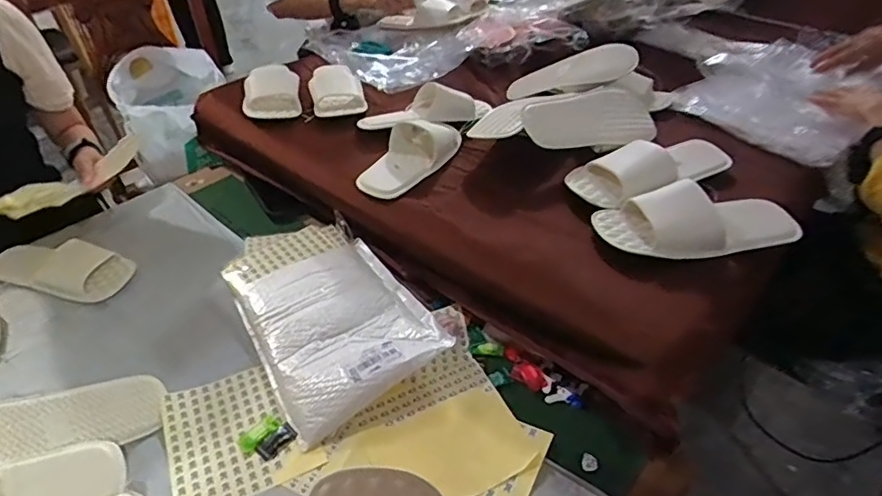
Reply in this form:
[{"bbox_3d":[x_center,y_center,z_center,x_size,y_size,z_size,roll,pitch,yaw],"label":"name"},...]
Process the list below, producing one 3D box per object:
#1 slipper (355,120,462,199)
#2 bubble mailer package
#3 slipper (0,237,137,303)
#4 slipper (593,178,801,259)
[{"bbox_3d":[-0.050,-0.150,0.889,0.105,0.048,0.204,17,43,19],"label":"slipper"},{"bbox_3d":[-0.154,0.081,0.779,0.235,0.036,0.335,-25,46,-26],"label":"bubble mailer package"},{"bbox_3d":[-0.579,0.021,0.840,0.216,0.046,0.091,10,41,12],"label":"slipper"},{"bbox_3d":[0.350,-0.046,0.744,0.262,0.062,0.100,-6,41,-7],"label":"slipper"}]

